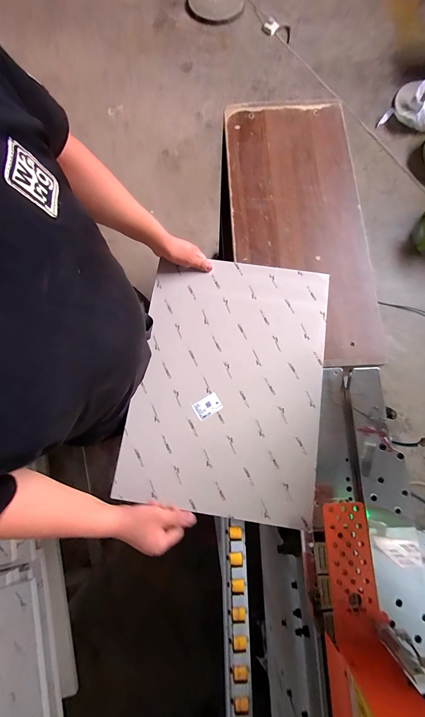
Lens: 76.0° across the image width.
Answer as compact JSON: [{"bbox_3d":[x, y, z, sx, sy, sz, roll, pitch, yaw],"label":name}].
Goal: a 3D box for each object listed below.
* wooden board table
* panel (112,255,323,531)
[{"bbox_3d":[0.234,-0.382,0.745,0.362,0.037,0.823,-3,80,3],"label":"wooden board table"},{"bbox_3d":[0.036,0.049,0.626,0.416,0.013,0.568,8,78,1],"label":"panel"}]

